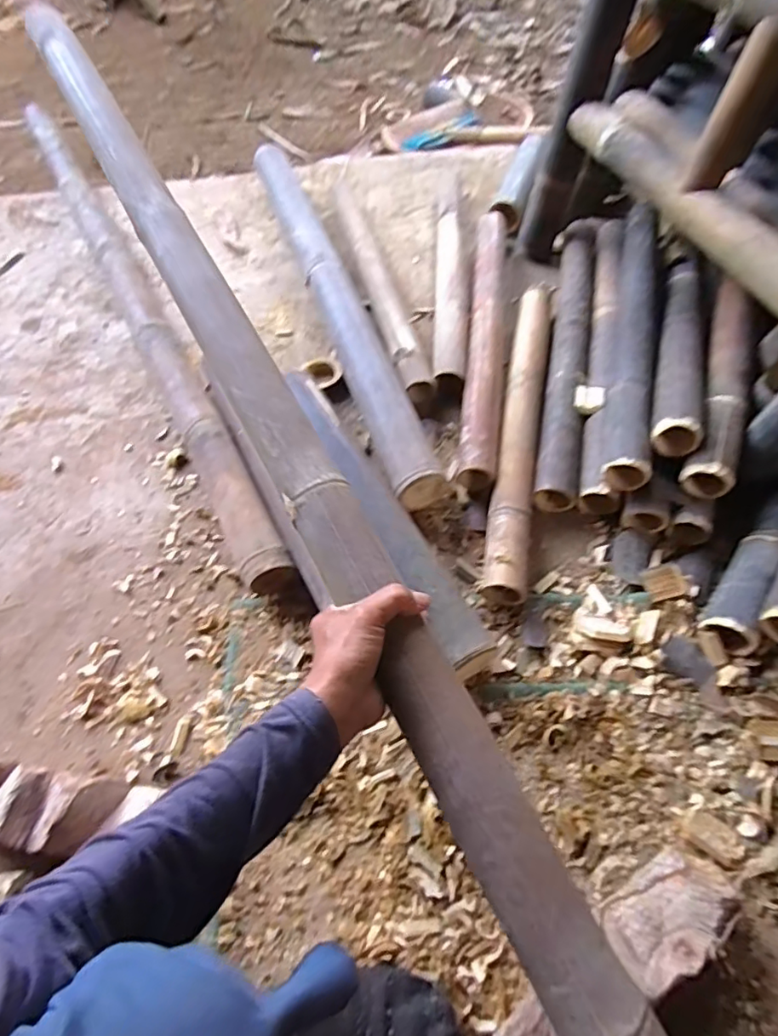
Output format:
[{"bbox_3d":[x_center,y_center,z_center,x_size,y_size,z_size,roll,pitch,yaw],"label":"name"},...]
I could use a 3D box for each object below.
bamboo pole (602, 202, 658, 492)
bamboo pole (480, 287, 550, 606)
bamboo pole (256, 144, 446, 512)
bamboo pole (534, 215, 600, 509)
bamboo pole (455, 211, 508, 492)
[{"bbox_3d":[0.394,-0.318,0.870,0.064,0.054,0.636,13,61,9],"label":"bamboo pole"},{"bbox_3d":[0.204,-0.142,0.843,0.058,0.063,0.581,10,58,8],"label":"bamboo pole"},{"bbox_3d":[-0.109,-0.414,1.010,0.084,0.082,0.963,-18,61,-9],"label":"bamboo pole"},{"bbox_3d":[0.312,-0.306,0.939,0.059,0.063,0.679,11,58,8],"label":"bamboo pole"},{"bbox_3d":[0.169,-0.319,0.951,0.060,0.066,0.643,6,58,5],"label":"bamboo pole"}]

